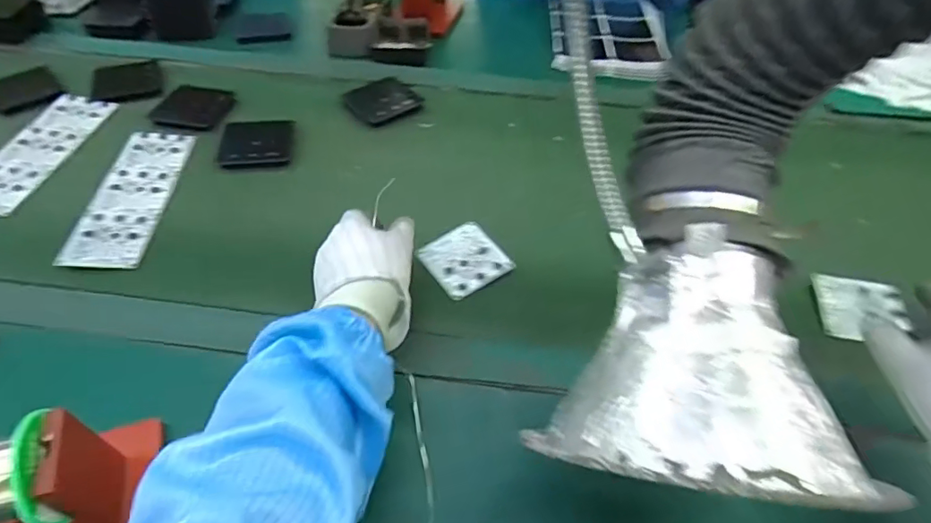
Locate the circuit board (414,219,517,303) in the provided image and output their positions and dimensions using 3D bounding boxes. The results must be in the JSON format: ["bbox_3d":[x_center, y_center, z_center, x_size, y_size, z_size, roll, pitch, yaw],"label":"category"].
[{"bbox_3d":[-0.002,-0.004,0.519,0.068,0.010,0.073,-26,55,-25],"label":"circuit board"}]

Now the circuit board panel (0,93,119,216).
[{"bbox_3d":[-0.491,-0.129,0.619,0.076,0.004,0.216,8,47,-2],"label":"circuit board panel"}]

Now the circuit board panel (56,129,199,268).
[{"bbox_3d":[-0.351,-0.075,0.574,0.070,0.008,0.211,4,46,-10],"label":"circuit board panel"}]

